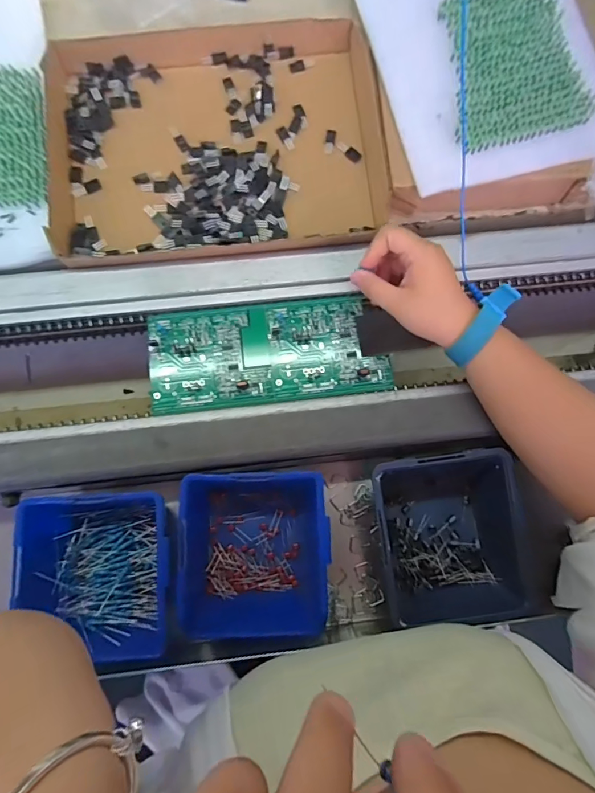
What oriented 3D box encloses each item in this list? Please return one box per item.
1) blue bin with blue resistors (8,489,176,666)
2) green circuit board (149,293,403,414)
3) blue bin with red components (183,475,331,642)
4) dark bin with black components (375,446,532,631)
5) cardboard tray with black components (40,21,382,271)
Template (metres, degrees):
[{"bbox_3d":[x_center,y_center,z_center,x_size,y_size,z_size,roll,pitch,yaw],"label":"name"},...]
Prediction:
[{"bbox_3d":[-0.164,0.152,0.370,0.122,0.063,0.133,-6,75,-1],"label":"blue bin with blue resistors"},{"bbox_3d":[-0.027,-0.041,0.404,0.213,0.010,0.095,-6,75,-1],"label":"green circuit board"},{"bbox_3d":[-0.036,0.132,0.378,0.124,0.065,0.123,-2,75,0],"label":"blue bin with red components"},{"bbox_3d":[0.131,0.122,0.382,0.116,0.064,0.131,-8,75,-2],"label":"dark bin with black components"},{"bbox_3d":[-0.080,-0.257,0.437,0.323,0.040,0.238,-5,75,-1],"label":"cardboard tray with black components"}]

